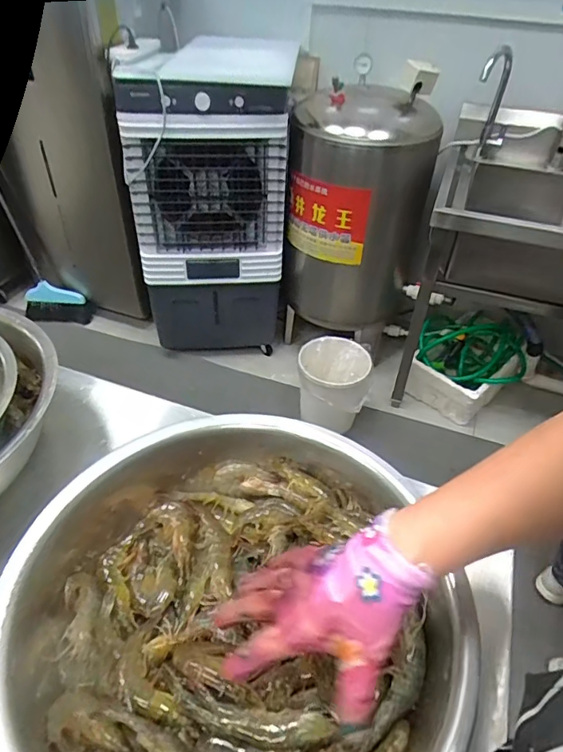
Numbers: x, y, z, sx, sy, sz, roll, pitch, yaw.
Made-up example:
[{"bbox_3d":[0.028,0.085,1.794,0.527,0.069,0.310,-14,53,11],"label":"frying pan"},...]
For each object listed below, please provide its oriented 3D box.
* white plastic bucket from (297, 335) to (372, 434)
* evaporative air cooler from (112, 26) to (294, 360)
[{"bbox_3d":[0.166,0.044,1.648,0.233,0.257,0.228,7,42,3],"label":"white plastic bucket"},{"bbox_3d":[-0.234,-0.560,1.705,0.490,0.932,0.341,0,42,-4],"label":"evaporative air cooler"}]

